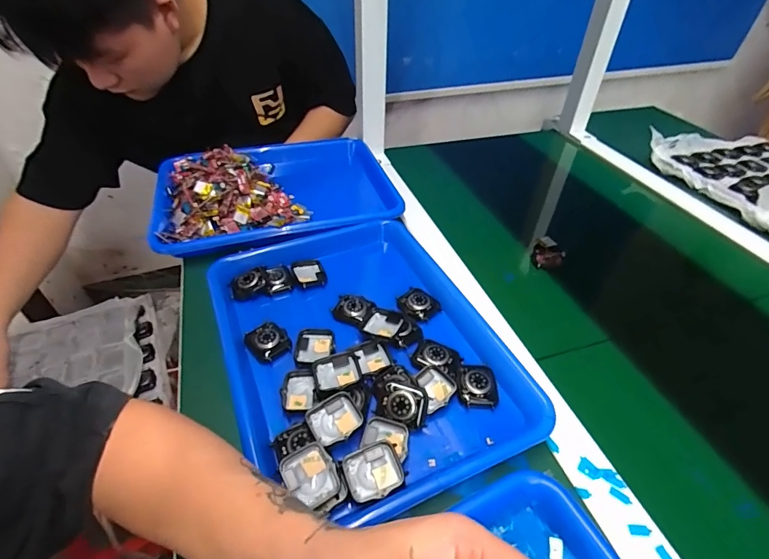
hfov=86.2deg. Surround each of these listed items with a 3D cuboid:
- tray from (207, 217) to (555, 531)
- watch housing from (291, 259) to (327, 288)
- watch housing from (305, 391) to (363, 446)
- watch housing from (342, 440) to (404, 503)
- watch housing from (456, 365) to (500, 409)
[{"bbox_3d":[-0.025,0.062,0.419,0.254,0.033,0.320,-15,44,-18],"label":"tray"},{"bbox_3d":[-0.093,-0.006,0.506,0.039,0.013,0.045,-14,44,-16],"label":"watch housing"},{"bbox_3d":[-0.042,0.118,0.348,0.043,0.010,0.036,-23,47,-25],"label":"watch housing"},{"bbox_3d":[-0.009,0.148,0.319,0.042,0.006,0.035,-14,44,-16],"label":"watch housing"},{"bbox_3d":[0.088,0.101,0.392,0.037,0.012,0.041,1,42,0],"label":"watch housing"}]

